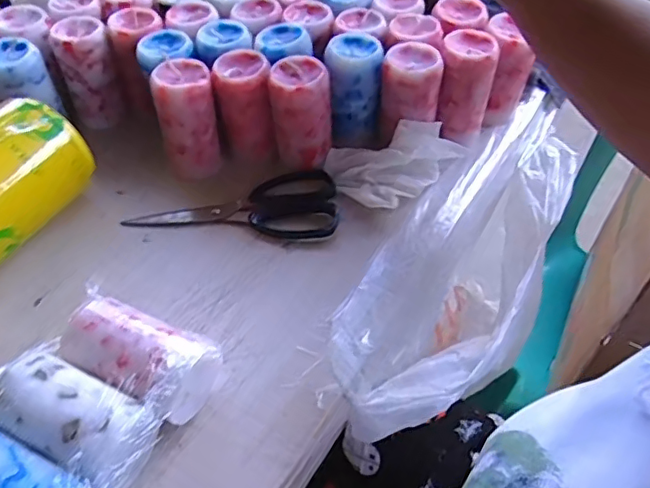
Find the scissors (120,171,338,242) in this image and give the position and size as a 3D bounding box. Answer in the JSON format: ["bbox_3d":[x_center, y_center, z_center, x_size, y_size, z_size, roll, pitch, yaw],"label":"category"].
[{"bbox_3d":[-0.079,-0.034,0.485,0.176,0.008,0.075,-1,50,-1],"label":"scissors"}]

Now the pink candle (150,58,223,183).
[{"bbox_3d":[-0.120,-0.110,0.492,0.052,0.088,0.051,-14,52,-12],"label":"pink candle"}]

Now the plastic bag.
[{"bbox_3d":[0.142,0.019,0.509,0.123,0.109,0.386,32,57,23],"label":"plastic bag"}]

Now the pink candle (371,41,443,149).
[{"bbox_3d":[0.075,-0.130,0.501,0.052,0.091,0.043,8,50,6],"label":"pink candle"}]

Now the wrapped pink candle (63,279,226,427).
[{"bbox_3d":[-0.122,0.075,0.366,0.104,0.057,0.054,26,54,19],"label":"wrapped pink candle"}]

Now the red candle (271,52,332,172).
[{"bbox_3d":[-0.020,-0.114,0.489,0.052,0.085,0.046,-4,50,-5],"label":"red candle"}]

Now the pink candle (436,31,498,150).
[{"bbox_3d":[0.126,-0.139,0.512,0.049,0.097,0.049,10,51,7],"label":"pink candle"}]

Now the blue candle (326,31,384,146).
[{"bbox_3d":[0.026,-0.141,0.512,0.047,0.088,0.051,1,50,0],"label":"blue candle"}]

